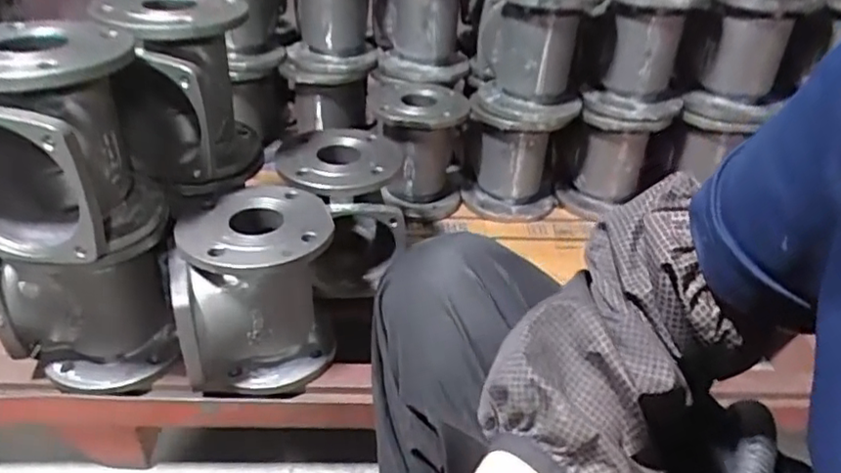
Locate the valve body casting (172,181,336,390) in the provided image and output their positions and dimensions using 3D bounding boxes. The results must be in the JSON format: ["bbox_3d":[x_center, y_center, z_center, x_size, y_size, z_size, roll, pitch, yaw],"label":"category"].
[{"bbox_3d":[-0.206,0.066,0.776,0.183,0.202,0.177,-7,34,-15],"label":"valve body casting"}]

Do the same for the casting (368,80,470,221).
[{"bbox_3d":[-0.002,-0.166,1.135,0.176,0.219,0.186,-2,33,-7],"label":"casting"}]

